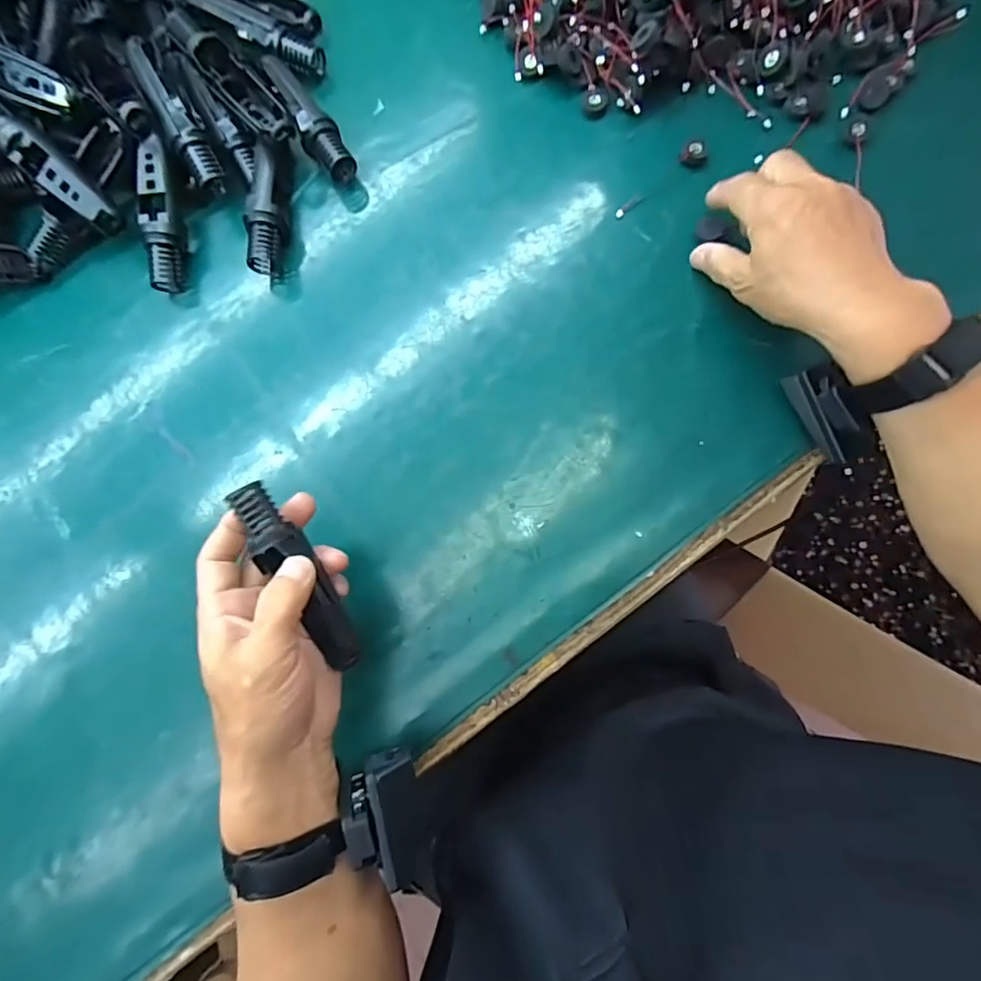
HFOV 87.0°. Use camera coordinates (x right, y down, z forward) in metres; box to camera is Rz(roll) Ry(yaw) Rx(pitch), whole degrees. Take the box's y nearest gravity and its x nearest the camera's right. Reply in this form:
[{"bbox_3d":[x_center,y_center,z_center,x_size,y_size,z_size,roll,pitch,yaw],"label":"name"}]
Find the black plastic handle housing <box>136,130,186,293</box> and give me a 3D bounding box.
[{"bbox_3d":[-0.259,-0.218,0.405,0.026,0.025,0.116,-5,95,2],"label":"black plastic handle housing"}]

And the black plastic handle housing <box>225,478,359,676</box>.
[{"bbox_3d":[-0.113,0.052,0.307,0.019,0.026,0.121,-30,102,-2],"label":"black plastic handle housing"}]

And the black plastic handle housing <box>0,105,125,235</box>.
[{"bbox_3d":[-0.337,-0.247,0.385,0.125,0.024,0.026,44,85,-10],"label":"black plastic handle housing"}]

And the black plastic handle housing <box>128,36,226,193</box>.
[{"bbox_3d":[-0.242,-0.289,0.396,0.021,0.022,0.117,-29,94,-2],"label":"black plastic handle housing"}]

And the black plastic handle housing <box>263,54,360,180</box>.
[{"bbox_3d":[-0.145,-0.301,0.419,0.030,0.037,0.119,-27,81,-2],"label":"black plastic handle housing"}]

